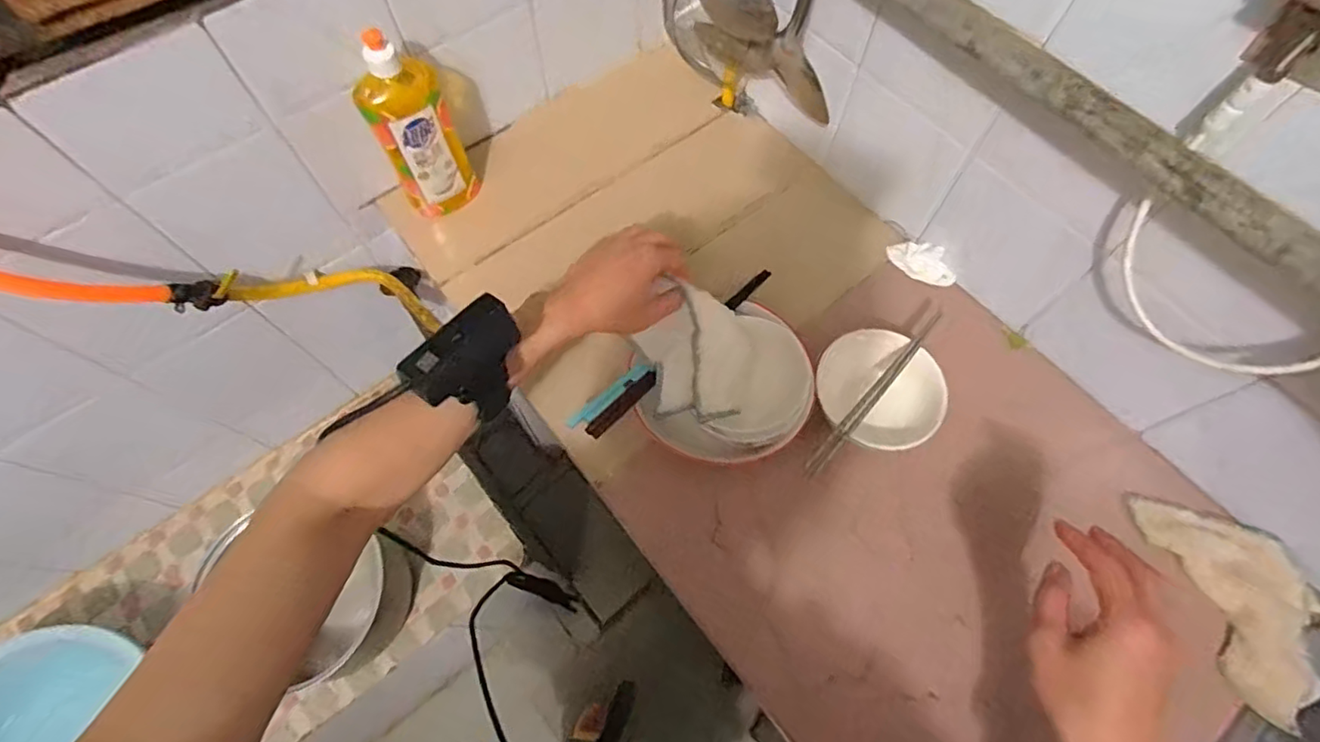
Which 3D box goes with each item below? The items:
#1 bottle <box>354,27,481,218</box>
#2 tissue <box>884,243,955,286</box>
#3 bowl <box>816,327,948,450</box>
[{"bbox_3d":[-0.257,-0.250,0.643,0.078,0.216,0.041,-38,72,-16],"label":"bottle"},{"bbox_3d":[0.298,-0.123,0.684,0.036,0.026,0.075,-38,72,-16],"label":"tissue"},{"bbox_3d":[0.211,0.022,0.595,0.109,0.054,0.119,0,66,-1],"label":"bowl"}]

